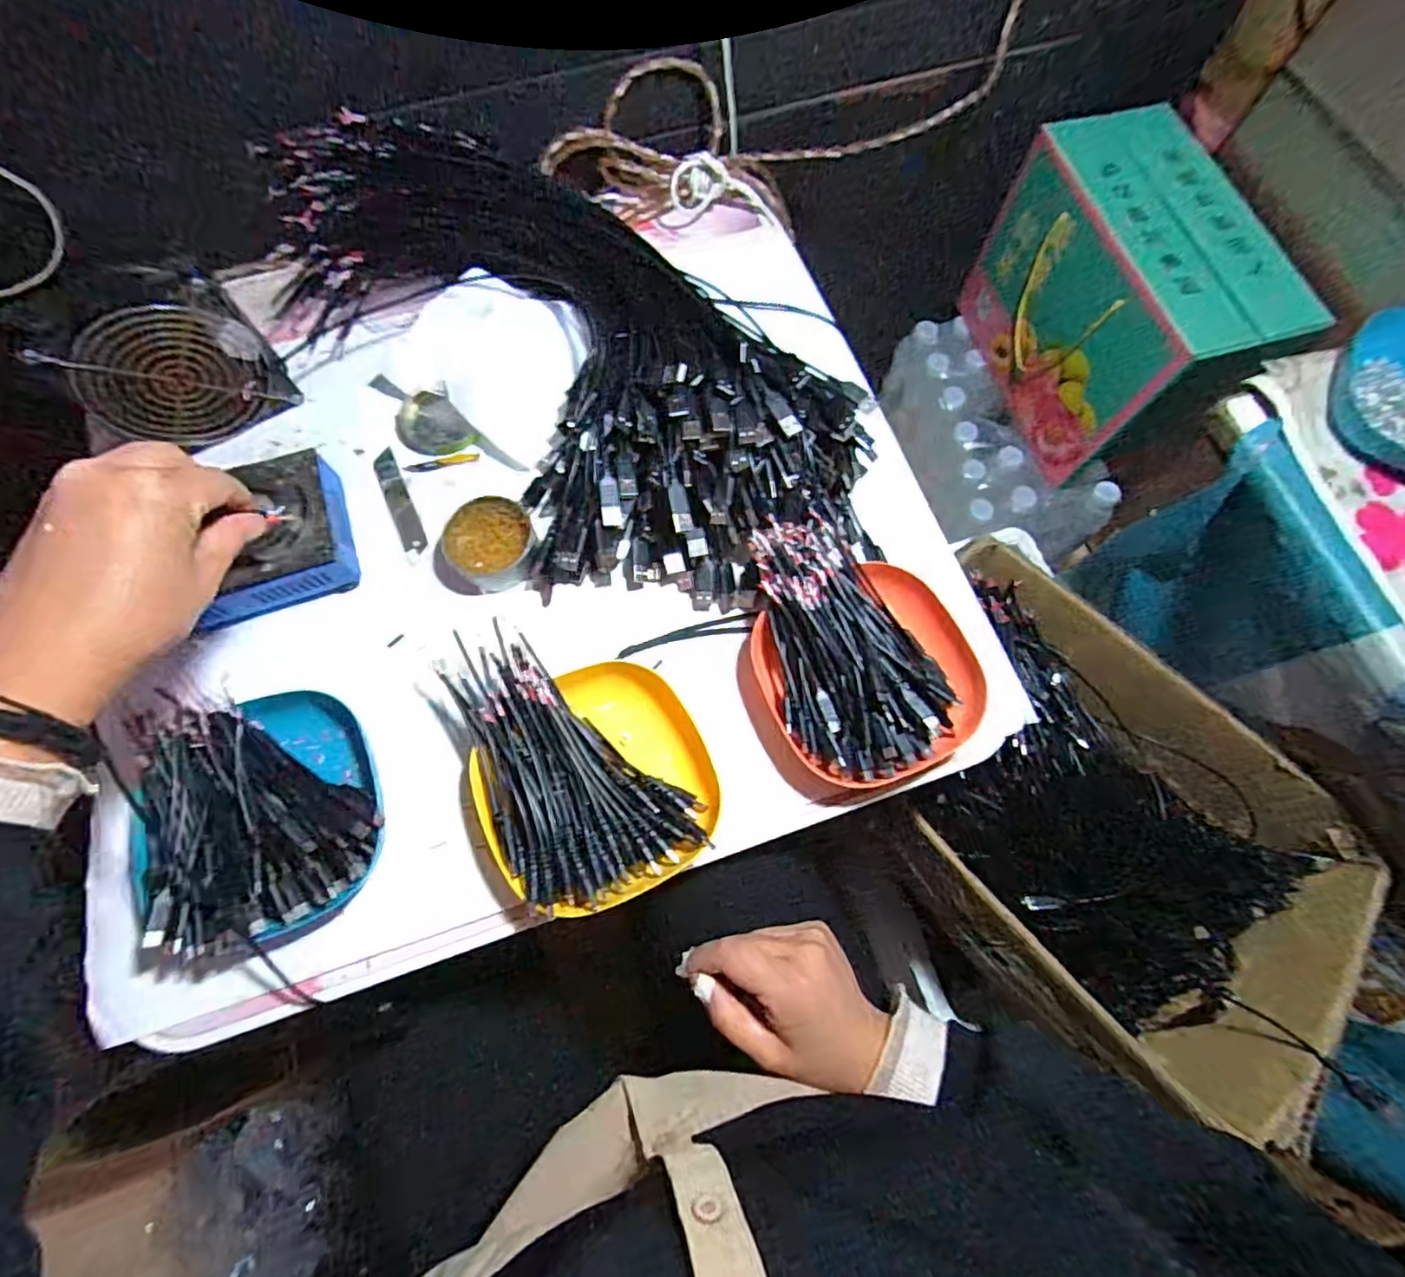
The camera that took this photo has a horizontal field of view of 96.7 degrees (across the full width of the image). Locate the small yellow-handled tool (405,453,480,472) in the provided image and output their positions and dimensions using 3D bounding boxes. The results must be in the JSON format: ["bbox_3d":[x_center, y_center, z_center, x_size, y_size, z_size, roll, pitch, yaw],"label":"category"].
[{"bbox_3d":[-0.205,-0.139,0.493,0.058,0.005,0.009,-12,73,-5],"label":"small yellow-handled tool"}]

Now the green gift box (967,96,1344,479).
[{"bbox_3d":[0.466,-0.384,0.736,0.120,0.237,0.332,-15,73,-6],"label":"green gift box"}]

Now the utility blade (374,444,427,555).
[{"bbox_3d":[-0.234,-0.107,0.483,0.019,0.004,0.095,-24,74,-8],"label":"utility blade"}]

